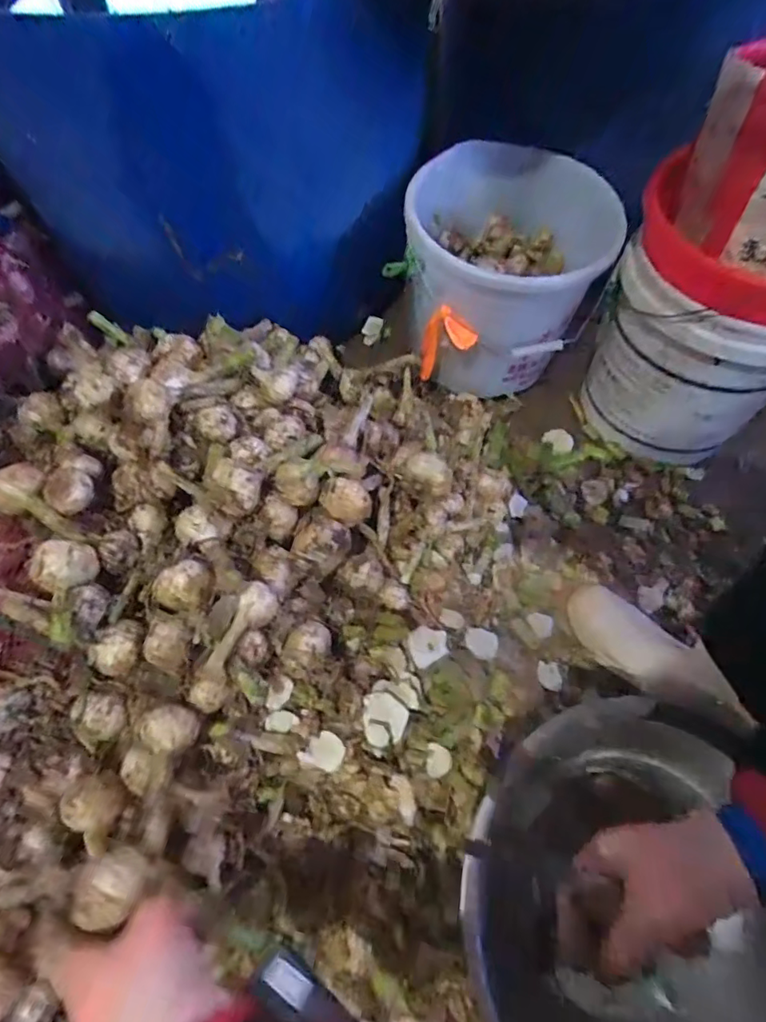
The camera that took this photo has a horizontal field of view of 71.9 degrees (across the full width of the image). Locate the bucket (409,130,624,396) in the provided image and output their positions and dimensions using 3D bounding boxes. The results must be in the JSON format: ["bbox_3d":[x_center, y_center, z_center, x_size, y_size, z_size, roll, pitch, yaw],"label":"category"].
[{"bbox_3d":[0.151,-0.329,0.754,0.240,0.229,0.280,-3,62,-2],"label":"bucket"}]

